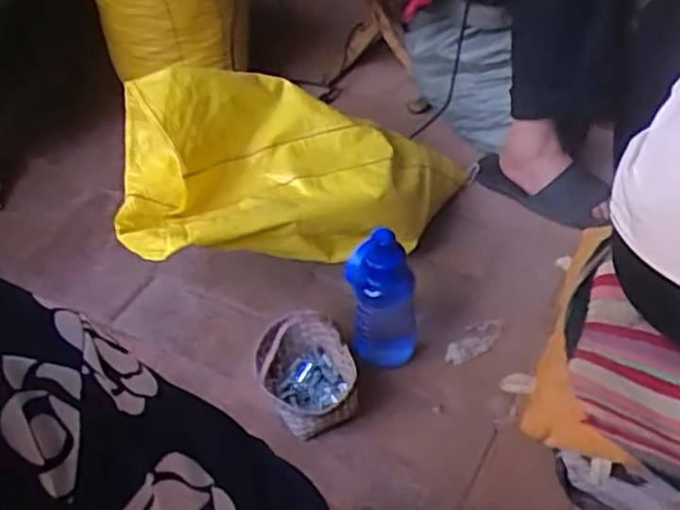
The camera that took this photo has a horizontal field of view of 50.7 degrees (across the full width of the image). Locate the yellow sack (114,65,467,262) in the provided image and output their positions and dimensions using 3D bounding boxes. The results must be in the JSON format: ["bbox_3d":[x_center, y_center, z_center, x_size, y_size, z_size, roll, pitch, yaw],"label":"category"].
[{"bbox_3d":[-0.051,-0.133,1.053,0.534,0.273,0.283,-26,50,-18],"label":"yellow sack"}]

